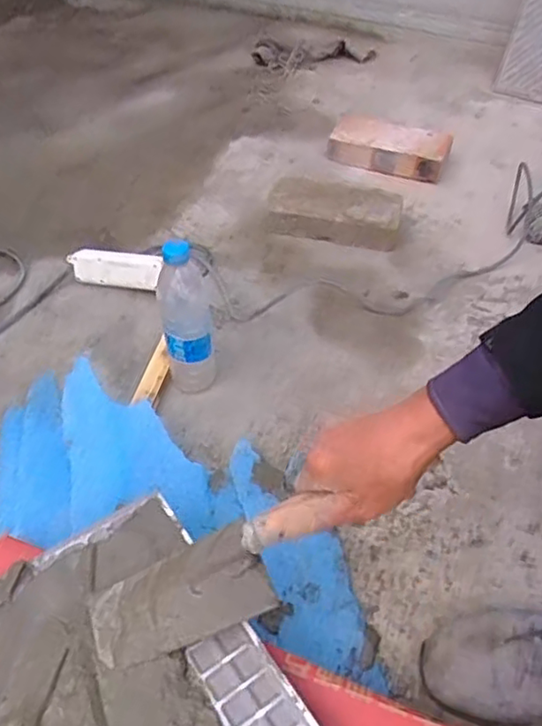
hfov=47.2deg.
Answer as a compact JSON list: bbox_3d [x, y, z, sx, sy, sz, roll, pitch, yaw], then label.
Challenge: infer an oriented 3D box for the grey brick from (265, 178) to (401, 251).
[{"bbox_3d":[0.112,-0.263,1.095,0.230,0.060,0.112,9,47,6],"label":"grey brick"}]

